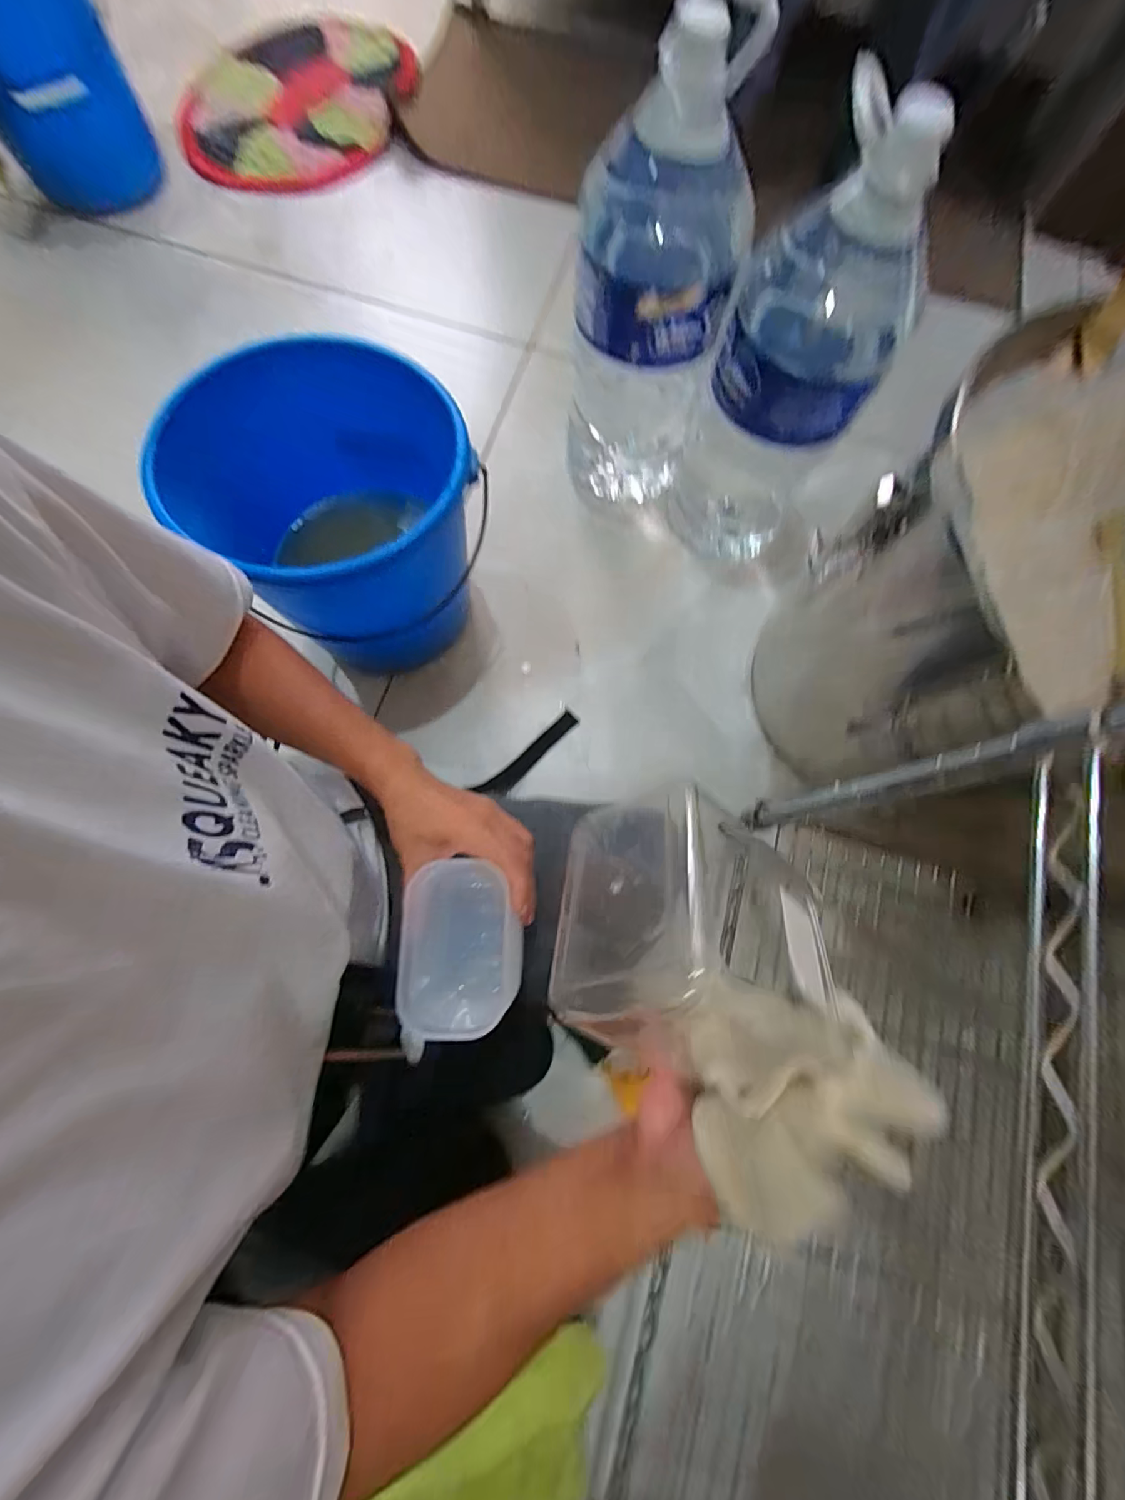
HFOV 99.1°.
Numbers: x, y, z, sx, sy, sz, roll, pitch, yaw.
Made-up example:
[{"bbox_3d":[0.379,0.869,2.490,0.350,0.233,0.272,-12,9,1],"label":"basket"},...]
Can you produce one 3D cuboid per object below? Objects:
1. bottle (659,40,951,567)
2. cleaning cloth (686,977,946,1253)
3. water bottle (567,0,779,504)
[{"bbox_3d":[0.238,-0.389,0.525,0.154,0.385,0.139,23,78,3],"label":"bottle"},{"bbox_3d":[0.102,0.158,0.204,0.100,0.045,0.101,12,77,1],"label":"cleaning cloth"},{"bbox_3d":[0.097,-0.506,0.552,0.163,0.384,0.195,9,77,0],"label":"water bottle"}]

